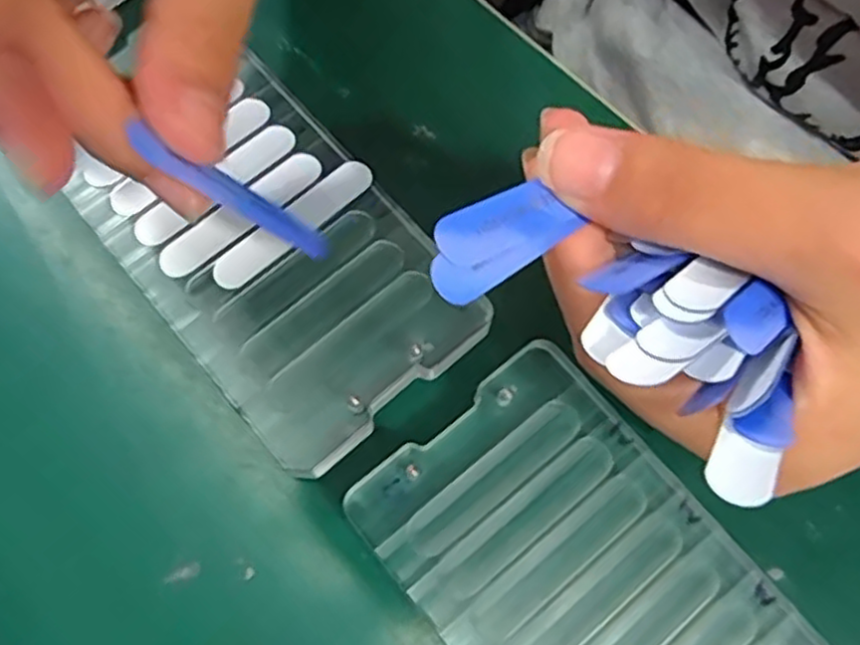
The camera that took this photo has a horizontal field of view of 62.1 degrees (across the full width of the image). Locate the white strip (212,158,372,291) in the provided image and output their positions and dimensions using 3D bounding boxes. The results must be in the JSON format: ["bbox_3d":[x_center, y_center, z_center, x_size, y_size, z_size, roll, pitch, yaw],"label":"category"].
[{"bbox_3d":[-0.037,-0.028,0.195,0.051,0.004,0.011,-41,77,-12],"label":"white strip"}]

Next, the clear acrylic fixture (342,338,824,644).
[{"bbox_3d":[0.043,0.070,0.170,0.067,0.012,0.122,-38,76,-12],"label":"clear acrylic fixture"}]

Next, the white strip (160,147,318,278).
[{"bbox_3d":[-0.051,-0.030,0.195,0.052,0.004,0.008,-42,77,-13],"label":"white strip"}]

